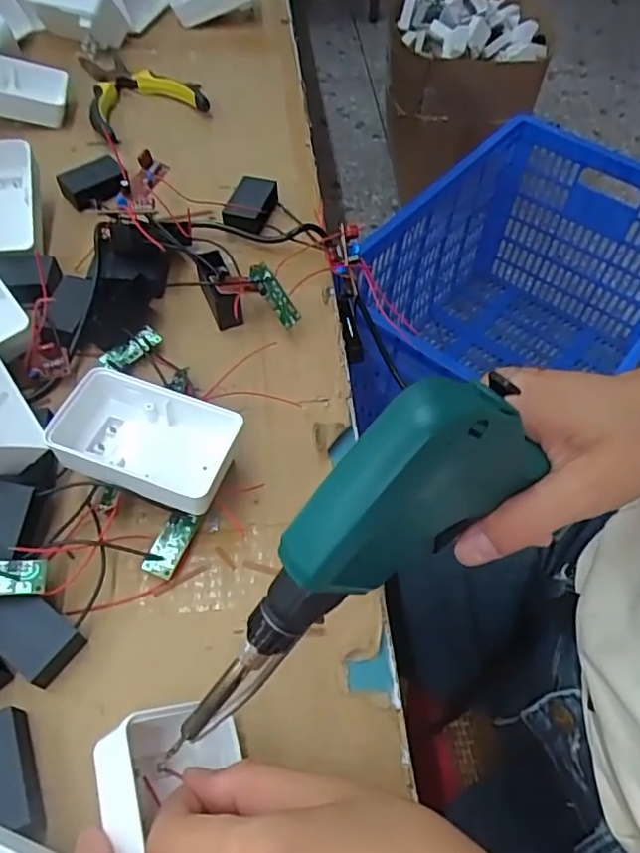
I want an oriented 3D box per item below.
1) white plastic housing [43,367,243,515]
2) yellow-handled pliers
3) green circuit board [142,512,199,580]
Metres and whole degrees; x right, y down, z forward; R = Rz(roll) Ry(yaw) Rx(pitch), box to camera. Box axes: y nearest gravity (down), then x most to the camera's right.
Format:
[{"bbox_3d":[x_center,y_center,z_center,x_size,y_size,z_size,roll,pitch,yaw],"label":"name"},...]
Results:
[{"bbox_3d":[-0.097,0.009,0.327,0.098,0.035,0.058,17,57,9],"label":"white plastic housing"},{"bbox_3d":[-0.164,-0.315,0.554,0.101,0.021,0.149,-13,59,-12],"label":"yellow-handled pliers"},{"bbox_3d":[-0.079,0.061,0.314,0.016,0.006,0.035,21,68,4],"label":"green circuit board"}]

